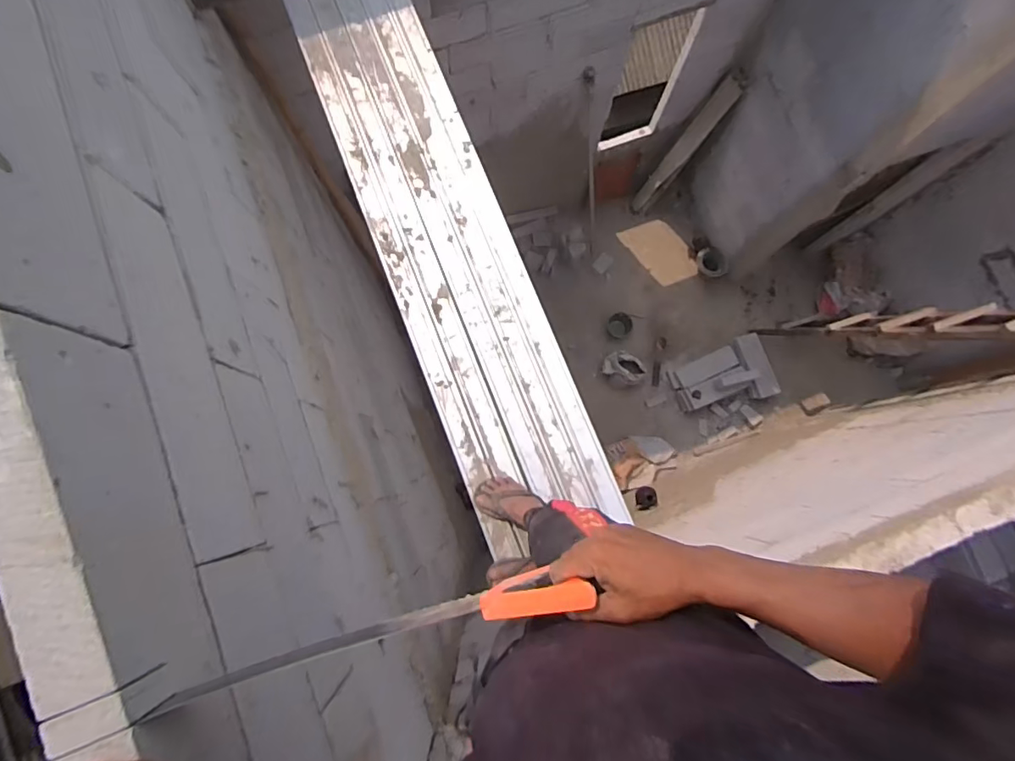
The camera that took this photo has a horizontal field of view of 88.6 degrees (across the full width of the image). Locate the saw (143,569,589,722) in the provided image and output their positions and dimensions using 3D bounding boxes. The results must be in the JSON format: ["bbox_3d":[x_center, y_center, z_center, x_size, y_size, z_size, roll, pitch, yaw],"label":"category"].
[{"bbox_3d":[-0.123,0.249,0.517,0.414,0.099,0.026,-14,81,2],"label":"saw"}]

